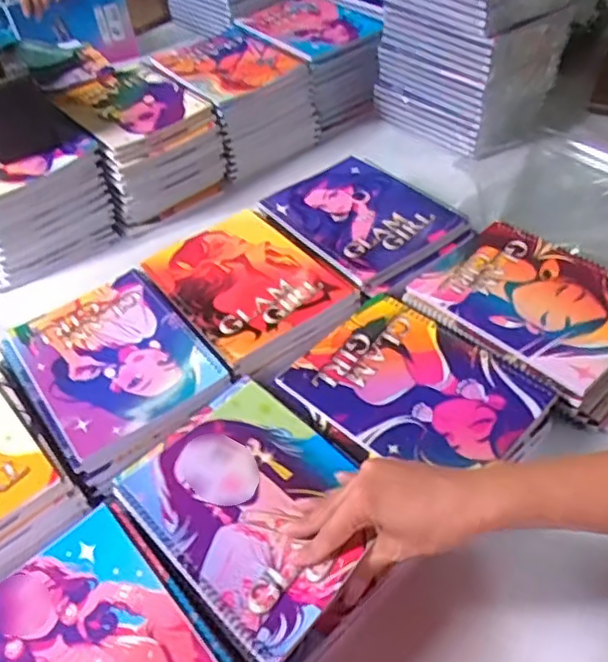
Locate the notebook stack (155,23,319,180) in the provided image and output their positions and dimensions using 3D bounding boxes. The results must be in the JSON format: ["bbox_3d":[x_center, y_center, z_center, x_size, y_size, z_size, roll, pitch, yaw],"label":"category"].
[{"bbox_3d":[-0.100,-0.345,0.946,0.159,0.110,0.202,-31,51,-21],"label":"notebook stack"}]

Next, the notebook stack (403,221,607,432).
[{"bbox_3d":[0.230,-0.015,0.632,0.230,0.055,0.158,33,58,32],"label":"notebook stack"}]

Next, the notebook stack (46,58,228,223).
[{"bbox_3d":[-0.227,-0.267,0.887,0.154,0.109,0.212,-30,50,-20],"label":"notebook stack"}]

